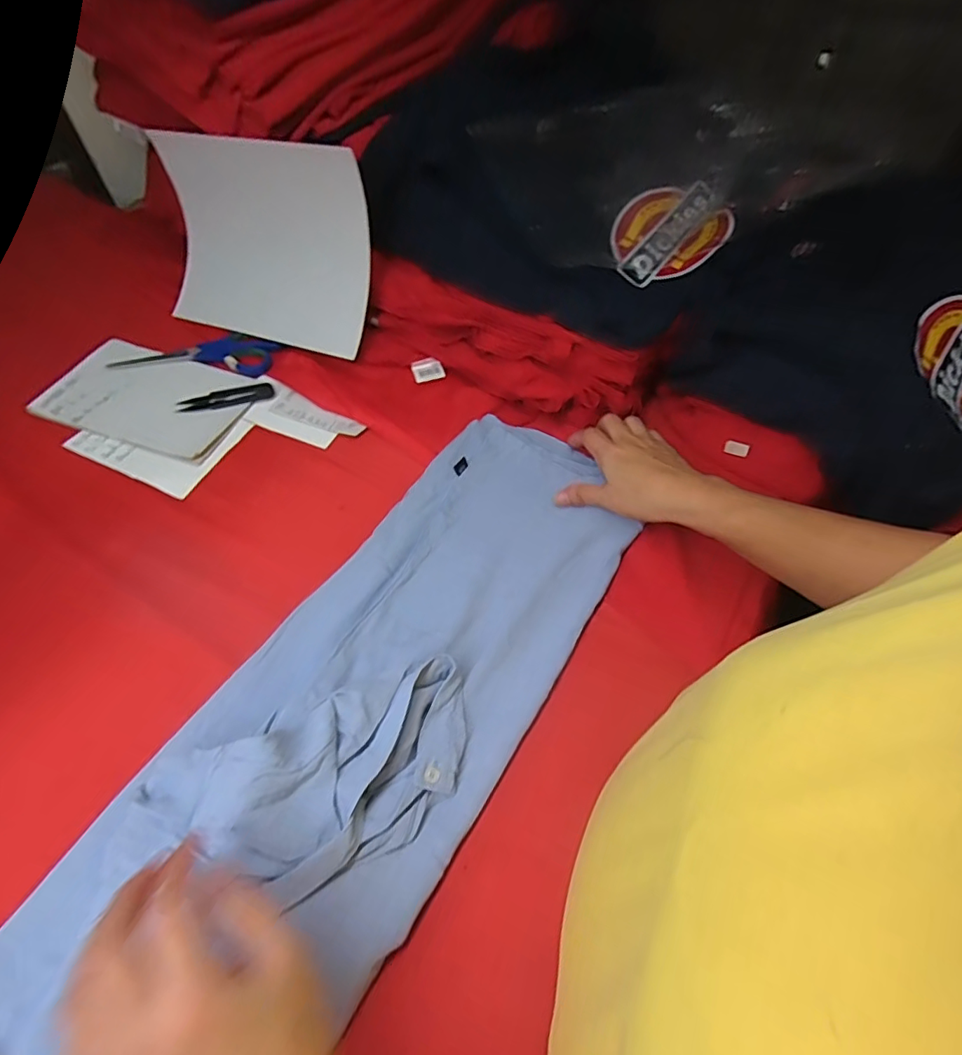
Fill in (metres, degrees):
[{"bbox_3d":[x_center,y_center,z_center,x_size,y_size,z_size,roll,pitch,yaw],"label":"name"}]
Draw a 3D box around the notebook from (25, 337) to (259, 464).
[{"bbox_3d":[-0.353,-0.142,0.562,0.197,0.009,0.126,16,58,9],"label":"notebook"}]

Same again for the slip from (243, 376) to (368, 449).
[{"bbox_3d":[-0.193,-0.116,0.562,0.129,0.010,0.056,26,60,14],"label":"slip"}]

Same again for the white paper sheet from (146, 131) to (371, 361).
[{"bbox_3d":[-0.241,-0.300,0.566,0.248,0.209,0.058,18,44,7],"label":"white paper sheet"}]

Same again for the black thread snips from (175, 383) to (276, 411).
[{"bbox_3d":[-0.277,-0.141,0.569,0.101,0.004,0.025,-12,58,-9],"label":"black thread snips"}]

